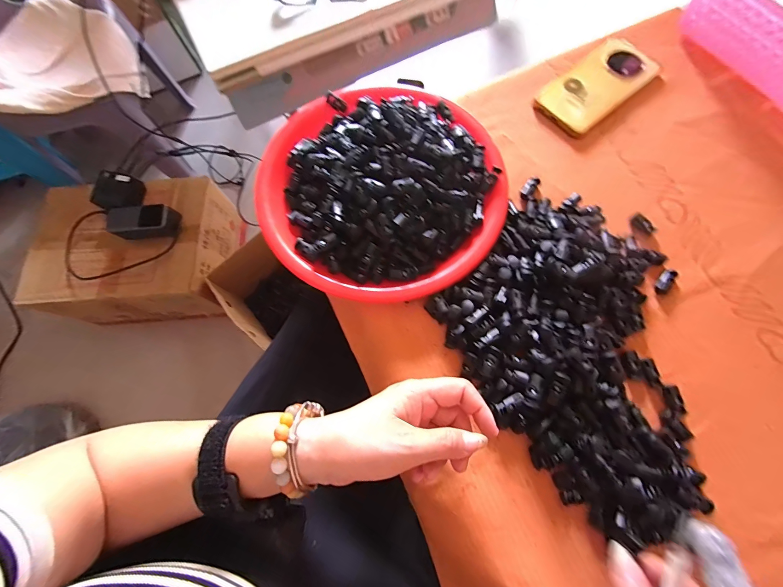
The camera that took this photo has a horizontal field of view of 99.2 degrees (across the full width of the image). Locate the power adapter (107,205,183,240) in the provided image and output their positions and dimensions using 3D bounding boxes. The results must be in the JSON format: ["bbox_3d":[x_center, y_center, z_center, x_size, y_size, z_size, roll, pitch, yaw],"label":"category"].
[{"bbox_3d":[-0.527,-0.148,0.703,0.139,0.040,0.062,-3,74,0],"label":"power adapter"}]

